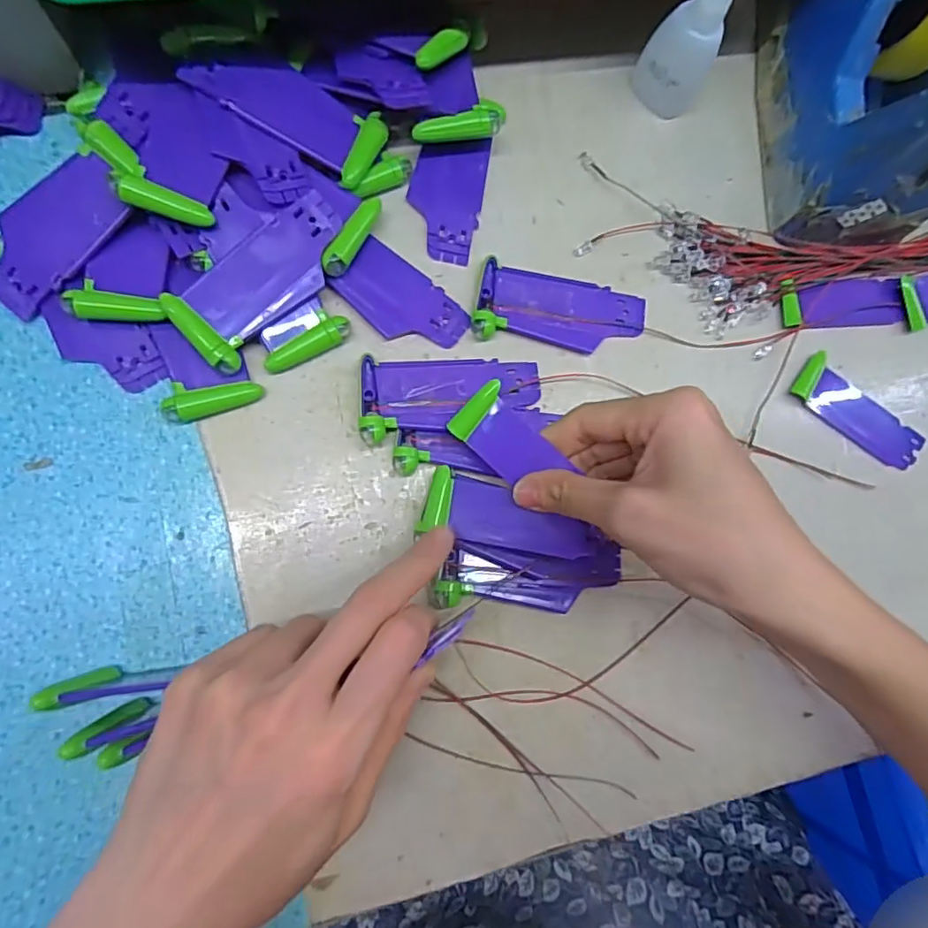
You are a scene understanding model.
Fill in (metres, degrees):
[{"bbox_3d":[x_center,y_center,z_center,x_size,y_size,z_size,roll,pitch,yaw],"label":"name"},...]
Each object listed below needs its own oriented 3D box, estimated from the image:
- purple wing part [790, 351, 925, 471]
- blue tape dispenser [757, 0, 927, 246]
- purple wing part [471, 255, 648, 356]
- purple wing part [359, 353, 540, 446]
[{"bbox_3d":[0.215,-0.026,0.311,0.077,0.006,0.030,40,81,-1],"label":"purple wing part"},{"bbox_3d":[0.215,-0.216,0.280,0.075,0.115,0.173,-2,84,-7],"label":"blue tape dispenser"},{"bbox_3d":[0.051,-0.079,0.295,0.089,0.008,0.040,7,83,-6],"label":"purple wing part"},{"bbox_3d":[-0.005,-0.033,0.281,0.088,0.013,0.040,-3,84,-7],"label":"purple wing part"}]

